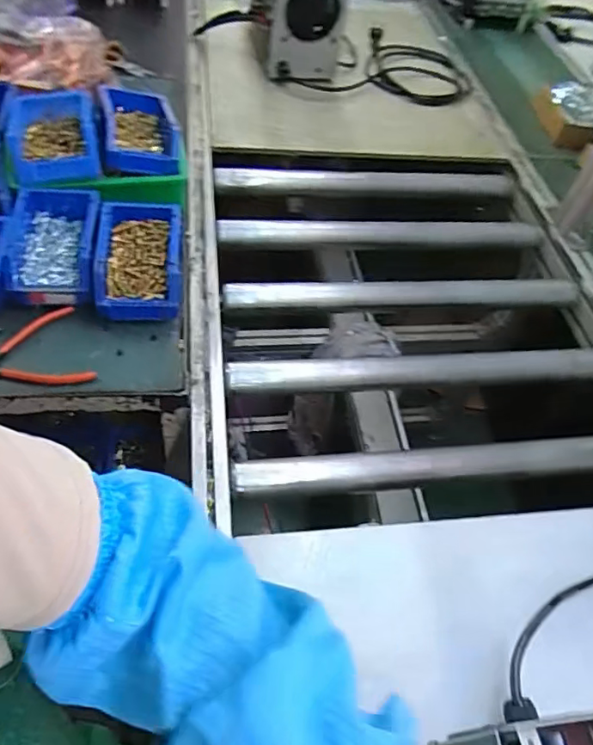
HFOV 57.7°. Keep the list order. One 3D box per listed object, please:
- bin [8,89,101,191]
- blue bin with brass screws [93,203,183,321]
[{"bbox_3d":[-0.345,-0.337,0.758,0.121,0.056,0.165,-9,55,-16],"label":"bin"},{"bbox_3d":[-0.206,-0.150,0.715,0.104,0.064,0.168,0,53,-9],"label":"blue bin with brass screws"}]

